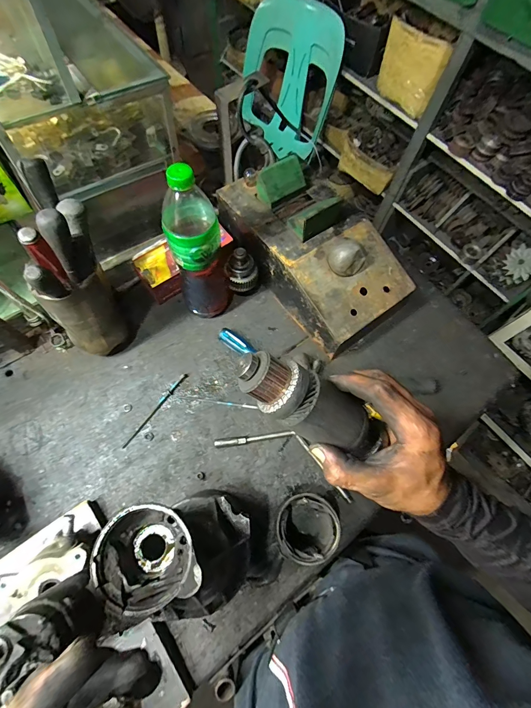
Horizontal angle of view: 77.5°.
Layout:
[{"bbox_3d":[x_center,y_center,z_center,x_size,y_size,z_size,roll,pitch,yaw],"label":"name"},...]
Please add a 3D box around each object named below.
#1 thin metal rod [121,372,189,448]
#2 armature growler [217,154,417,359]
[{"bbox_3d":[-0.178,0.089,0.538,0.009,0.004,0.147,34,69,12],"label":"thin metal rod"},{"bbox_3d":[0.087,-0.186,0.591,0.182,0.152,0.333,-34,73,-17],"label":"armature growler"}]

